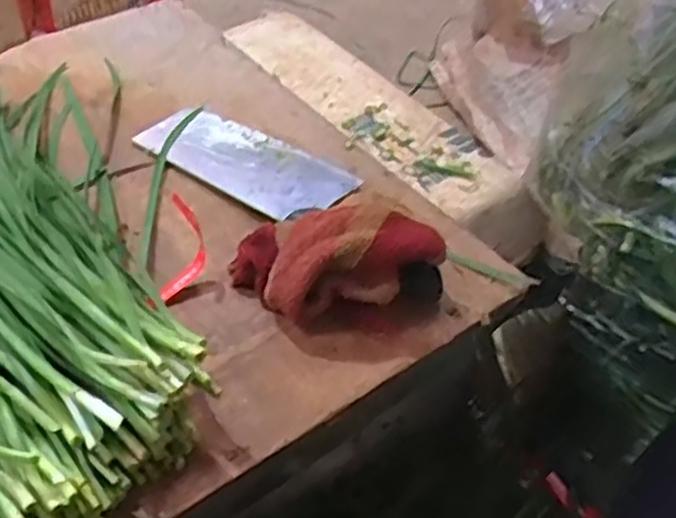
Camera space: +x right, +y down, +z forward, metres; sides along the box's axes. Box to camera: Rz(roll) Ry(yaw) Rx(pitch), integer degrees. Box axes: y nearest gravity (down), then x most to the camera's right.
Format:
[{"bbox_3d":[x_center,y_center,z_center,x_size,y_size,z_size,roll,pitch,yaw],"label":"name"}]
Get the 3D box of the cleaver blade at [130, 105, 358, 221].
[{"bbox_3d":[-0.074,-0.082,0.611,0.177,0.009,0.085,29,52,24],"label":"cleaver blade"}]

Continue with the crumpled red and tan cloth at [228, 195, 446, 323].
[{"bbox_3d":[-0.002,0.000,0.493,0.130,0.068,0.067,-3,46,-5],"label":"crumpled red and tan cloth"}]

